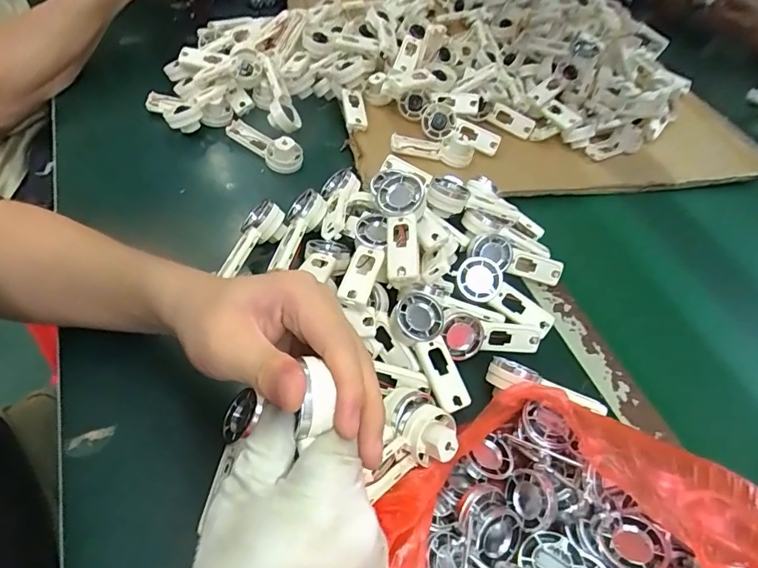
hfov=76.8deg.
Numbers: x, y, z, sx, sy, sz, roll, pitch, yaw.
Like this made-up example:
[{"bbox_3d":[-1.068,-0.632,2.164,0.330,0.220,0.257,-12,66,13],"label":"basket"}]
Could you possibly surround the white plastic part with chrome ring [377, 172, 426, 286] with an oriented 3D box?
[{"bbox_3d":[0.019,-0.045,0.395,0.036,0.029,0.094,-1,70,-2],"label":"white plastic part with chrome ring"}]

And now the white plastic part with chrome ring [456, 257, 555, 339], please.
[{"bbox_3d":[0.111,0.013,0.421,0.093,0.021,0.036,34,61,1],"label":"white plastic part with chrome ring"}]

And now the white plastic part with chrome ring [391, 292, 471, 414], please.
[{"bbox_3d":[0.042,0.053,0.373,0.037,0.025,0.094,-20,75,-14],"label":"white plastic part with chrome ring"}]

